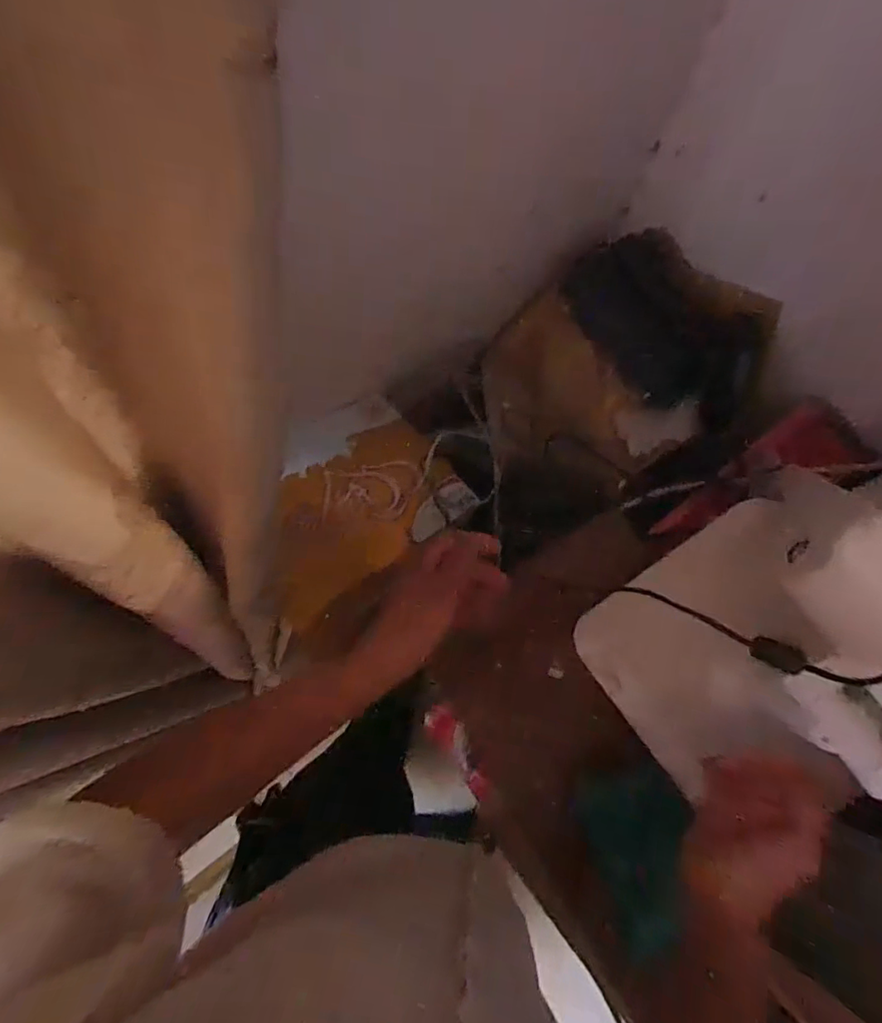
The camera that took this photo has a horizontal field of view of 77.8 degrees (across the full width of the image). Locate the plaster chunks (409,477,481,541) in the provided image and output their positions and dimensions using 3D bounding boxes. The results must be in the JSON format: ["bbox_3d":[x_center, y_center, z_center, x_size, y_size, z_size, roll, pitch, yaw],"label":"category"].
[{"bbox_3d":[-0.003,-0.004,0.638,0.087,0.014,0.043,-37,82,-8],"label":"plaster chunks"}]

